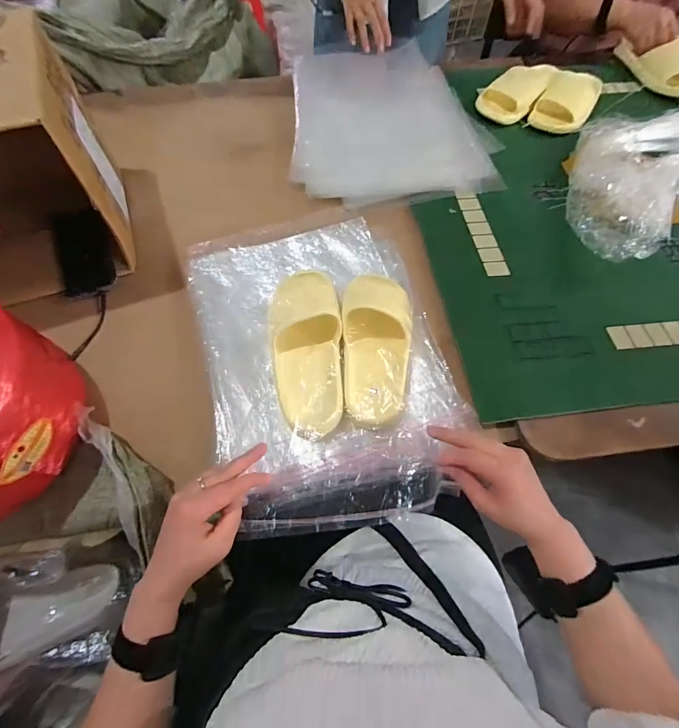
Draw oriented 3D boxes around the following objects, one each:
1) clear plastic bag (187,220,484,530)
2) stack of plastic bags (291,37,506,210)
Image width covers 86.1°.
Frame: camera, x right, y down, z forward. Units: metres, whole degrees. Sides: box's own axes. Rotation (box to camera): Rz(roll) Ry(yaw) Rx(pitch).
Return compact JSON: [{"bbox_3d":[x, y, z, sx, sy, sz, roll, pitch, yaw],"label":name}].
[{"bbox_3d":[-0.021,-0.033,0.507,0.327,0.069,0.462,-14,65,-9],"label":"clear plastic bag"},{"bbox_3d":[0.088,-0.512,0.764,0.406,0.077,0.452,-11,64,-7],"label":"stack of plastic bags"}]

